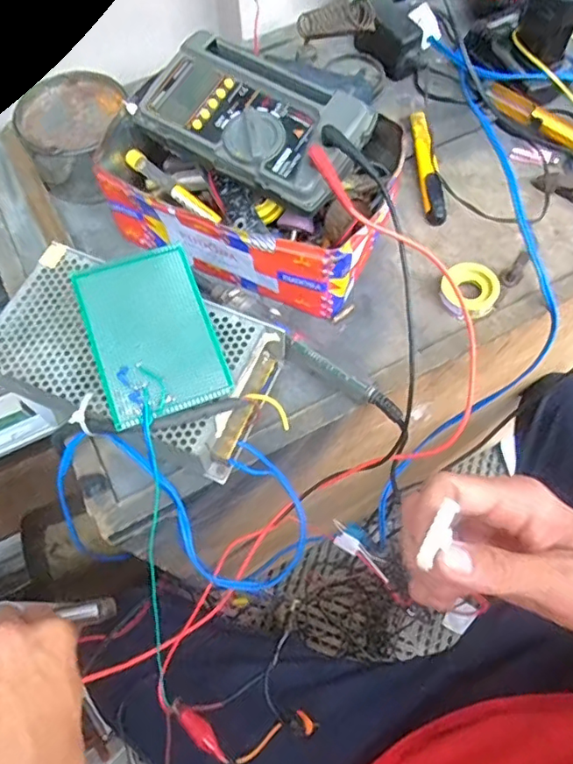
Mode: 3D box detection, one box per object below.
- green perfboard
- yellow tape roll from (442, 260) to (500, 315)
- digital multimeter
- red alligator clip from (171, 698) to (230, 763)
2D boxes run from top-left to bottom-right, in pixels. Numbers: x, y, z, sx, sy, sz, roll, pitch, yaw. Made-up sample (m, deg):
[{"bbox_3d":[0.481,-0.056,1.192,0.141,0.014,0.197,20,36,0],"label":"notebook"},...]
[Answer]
[{"bbox_3d":[-0.091,-0.035,0.380,0.080,0.004,0.116,-20,74,-12],"label":"green perfboard"},{"bbox_3d":[0.154,-0.080,0.468,0.039,0.020,0.049,-41,72,-16],"label":"yellow tape roll"},{"bbox_3d":[-0.017,-0.202,0.429,0.188,0.038,0.098,29,69,12],"label":"digital multimeter"},{"bbox_3d":[-0.067,0.271,0.437,0.058,0.011,0.016,42,73,17],"label":"red alligator clip"}]

